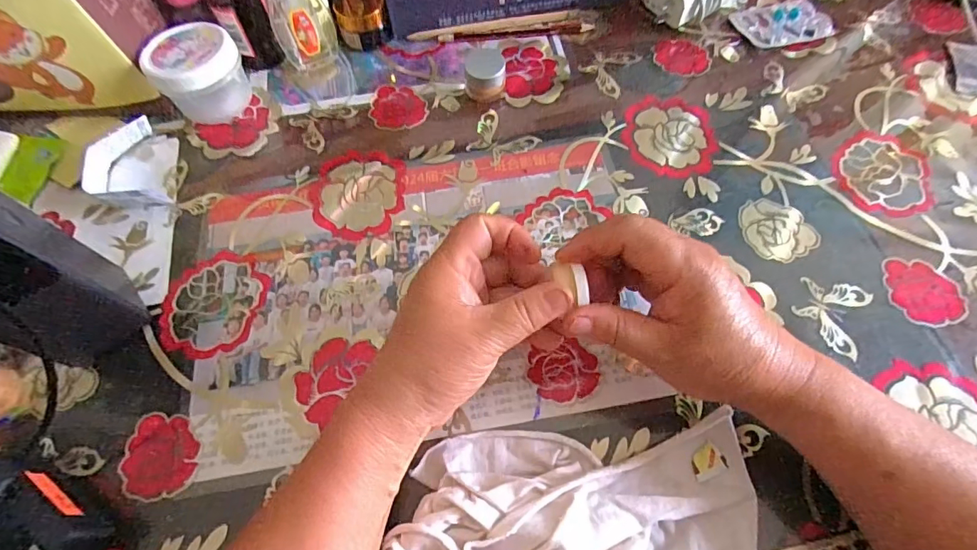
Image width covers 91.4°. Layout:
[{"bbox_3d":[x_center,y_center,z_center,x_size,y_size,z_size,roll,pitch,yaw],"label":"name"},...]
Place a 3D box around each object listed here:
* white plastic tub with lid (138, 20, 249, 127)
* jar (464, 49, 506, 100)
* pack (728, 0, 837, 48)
[{"bbox_3d":[-0.228,-0.159,0.381,0.053,0.056,0.055,-1,64,1],"label":"white plastic tub with lid"},{"bbox_3d":[-0.003,-0.165,0.396,0.033,0.026,0.033,-1,64,1],"label":"jar"},{"bbox_3d":[0.266,-0.228,0.431,0.082,0.004,0.050,-11,64,-4],"label":"pack"}]

